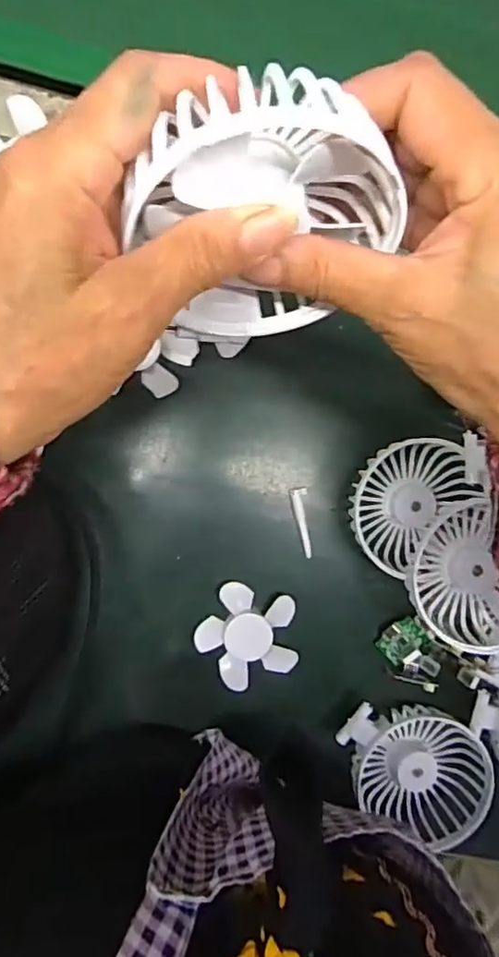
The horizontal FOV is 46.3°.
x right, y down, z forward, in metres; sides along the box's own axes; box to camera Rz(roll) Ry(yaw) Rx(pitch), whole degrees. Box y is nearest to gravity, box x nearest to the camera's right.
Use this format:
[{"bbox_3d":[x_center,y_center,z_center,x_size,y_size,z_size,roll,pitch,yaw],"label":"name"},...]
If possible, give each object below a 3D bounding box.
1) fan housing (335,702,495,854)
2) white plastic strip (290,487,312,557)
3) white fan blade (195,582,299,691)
[{"bbox_3d":[0.109,0.197,0.398,0.108,0.033,0.081,25,90,-4],"label":"fan housing"},{"bbox_3d":[0.037,0.029,0.389,0.011,0.009,0.047,-12,92,-3],"label":"white plastic strip"},{"bbox_3d":[-0.001,0.107,0.393,0.066,0.015,0.065,0,92,-3],"label":"white fan blade"}]

